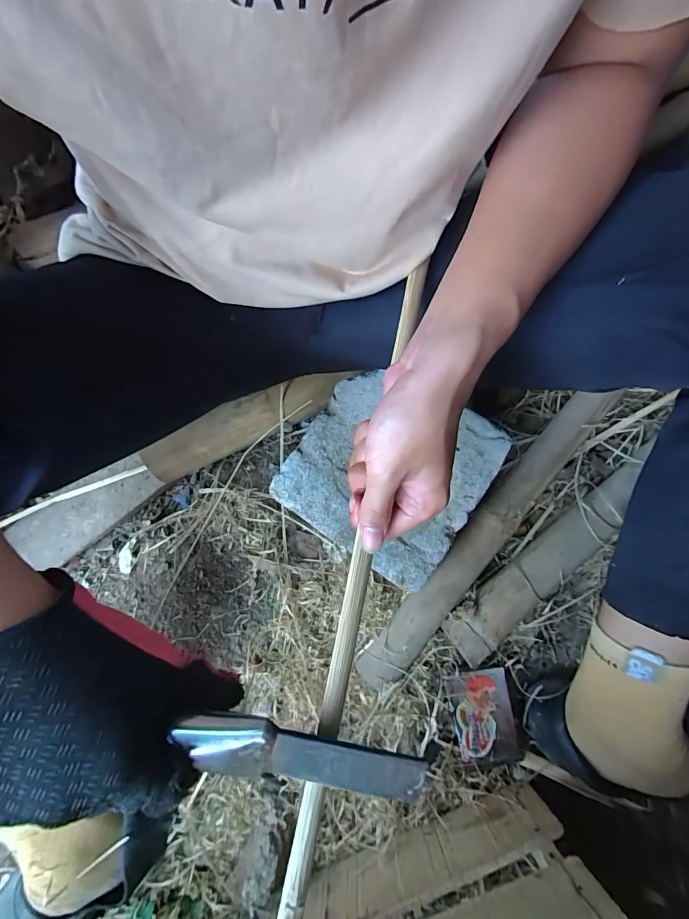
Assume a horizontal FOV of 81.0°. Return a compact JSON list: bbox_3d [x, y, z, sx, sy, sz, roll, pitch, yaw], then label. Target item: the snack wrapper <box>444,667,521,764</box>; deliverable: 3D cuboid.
[{"bbox_3d":[0.151,0.278,0.441,0.067,0.023,0.085,-7,75,0],"label":"snack wrapper"}]

